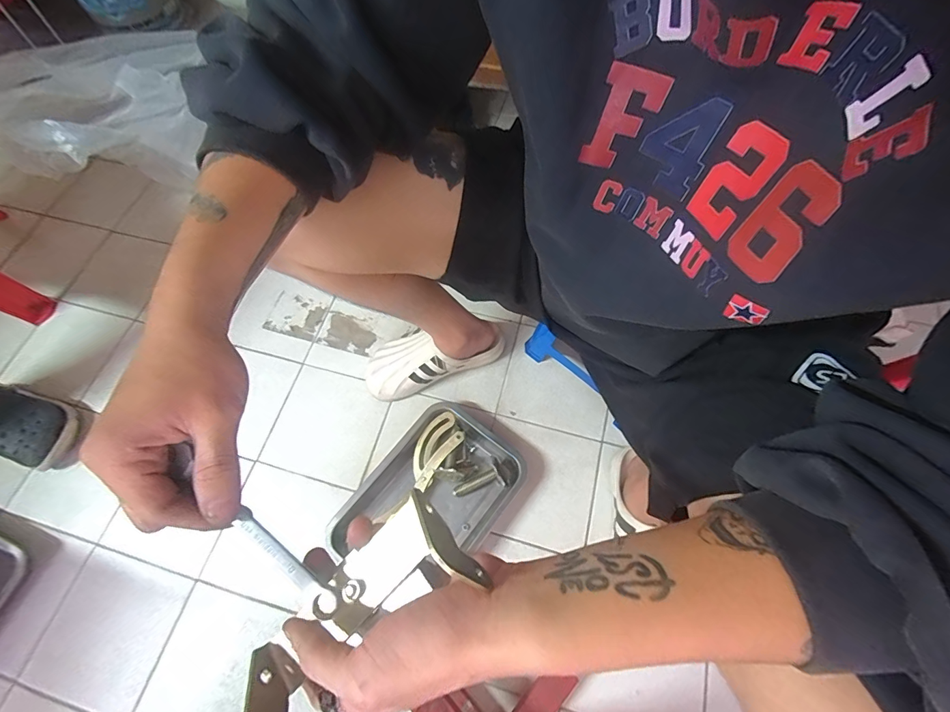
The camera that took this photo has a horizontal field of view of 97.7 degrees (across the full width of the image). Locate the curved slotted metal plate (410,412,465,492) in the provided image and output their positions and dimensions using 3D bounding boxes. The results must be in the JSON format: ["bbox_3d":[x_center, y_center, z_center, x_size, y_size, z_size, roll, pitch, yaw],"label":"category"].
[{"bbox_3d":[-0.073,0.166,0.738,0.066,0.017,0.132,33,76,22],"label":"curved slotted metal plate"}]

